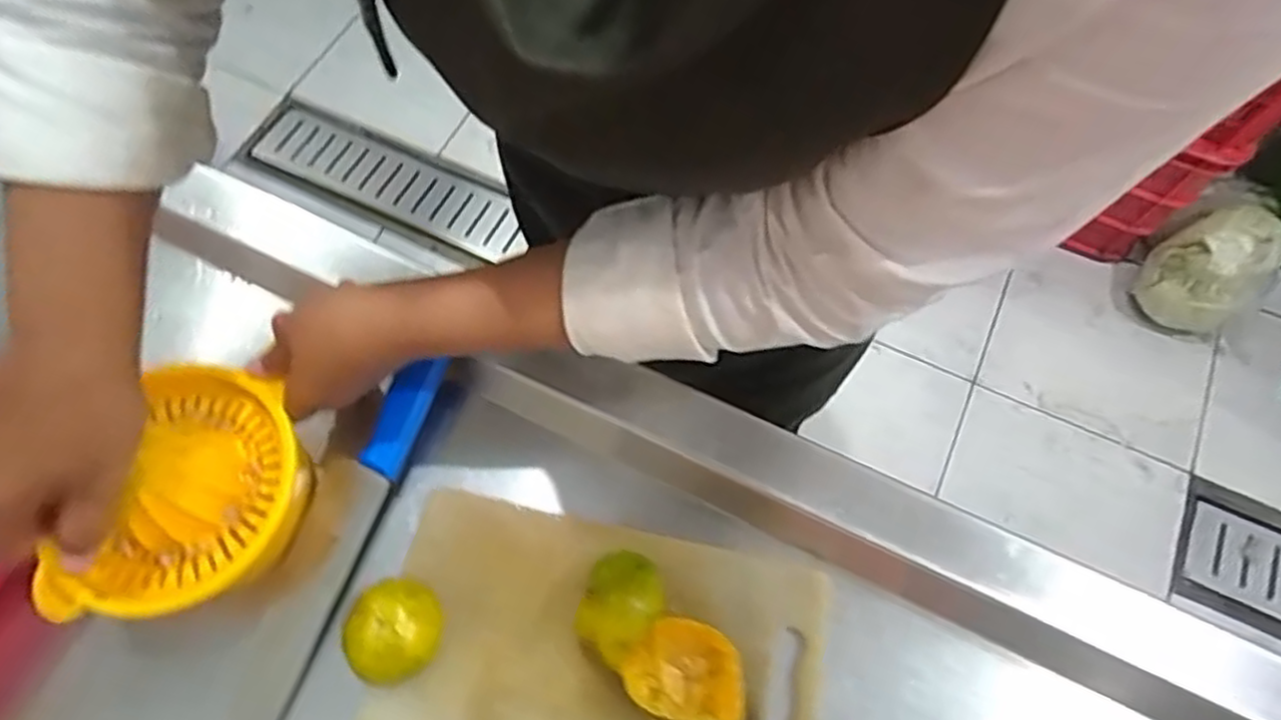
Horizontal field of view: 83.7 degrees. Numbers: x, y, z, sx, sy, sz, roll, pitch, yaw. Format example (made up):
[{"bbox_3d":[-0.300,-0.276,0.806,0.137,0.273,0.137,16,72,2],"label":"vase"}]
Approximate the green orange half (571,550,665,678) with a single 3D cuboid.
[{"bbox_3d":[-0.012,0.134,0.392,0.041,0.046,0.052,35,71,15],"label":"green orange half"}]

